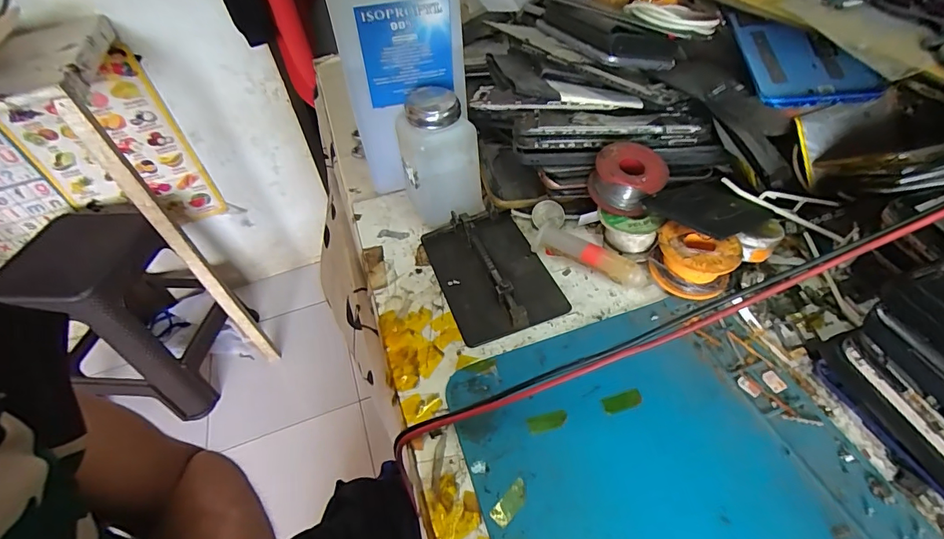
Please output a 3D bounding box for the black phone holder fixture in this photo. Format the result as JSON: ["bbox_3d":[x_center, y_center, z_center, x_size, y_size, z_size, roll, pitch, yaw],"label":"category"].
[{"bbox_3d":[0.014,-0.002,0.339,0.079,0.014,0.114,-19,49,-10],"label":"black phone holder fixture"}]

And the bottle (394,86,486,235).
[{"bbox_3d":[-0.025,-0.085,0.361,0.059,0.098,0.052,-14,48,-6],"label":"bottle"}]

